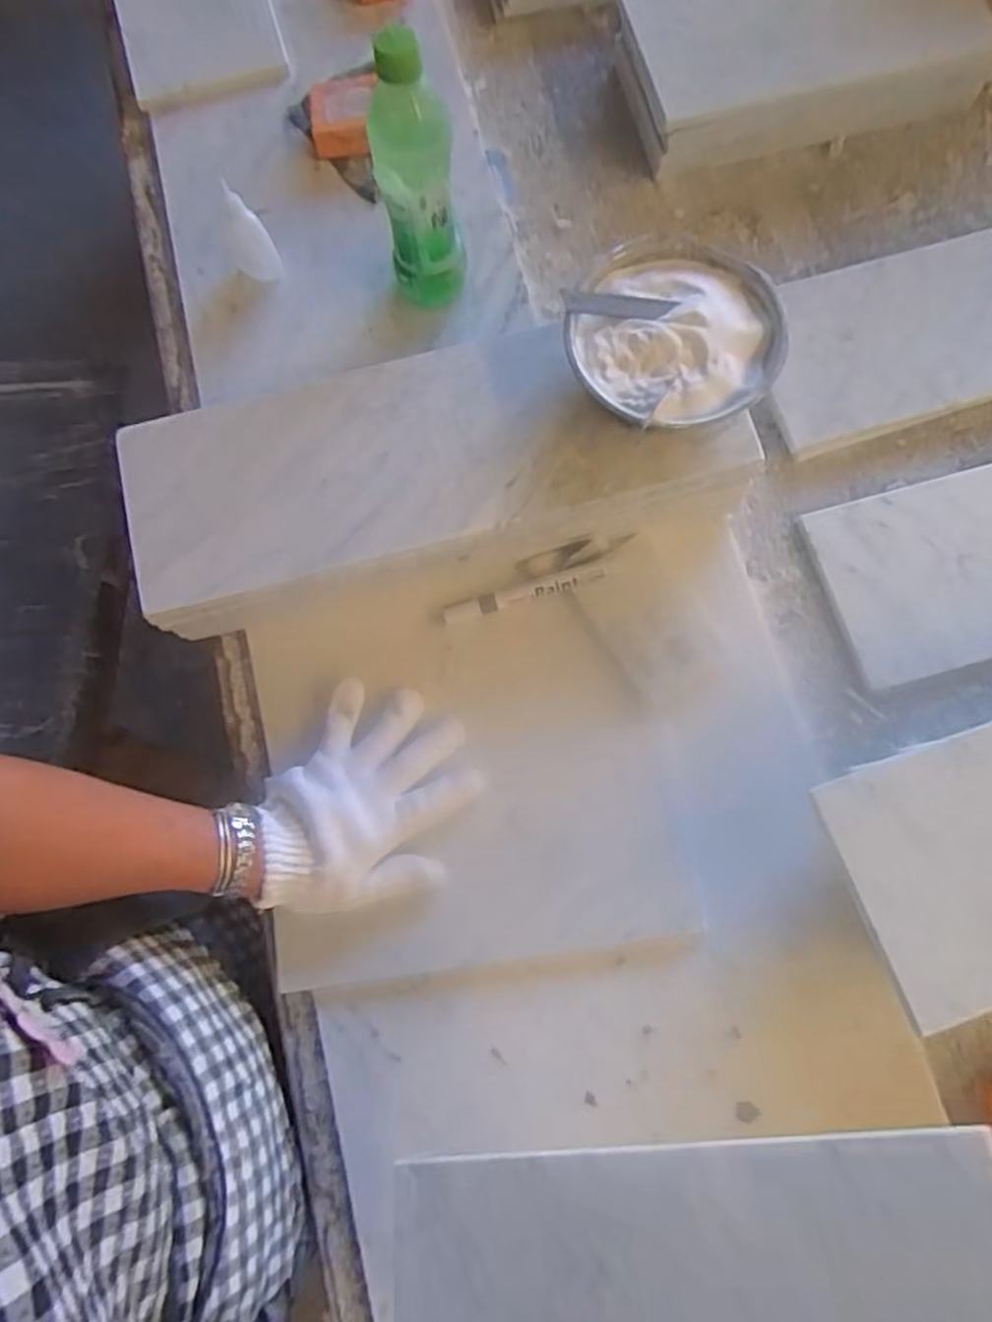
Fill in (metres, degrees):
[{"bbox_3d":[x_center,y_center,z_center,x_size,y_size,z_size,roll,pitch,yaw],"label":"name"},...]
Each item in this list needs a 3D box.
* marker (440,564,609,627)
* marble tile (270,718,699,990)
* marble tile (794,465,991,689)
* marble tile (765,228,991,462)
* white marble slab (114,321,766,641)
[{"bbox_3d":[0.022,-0.052,0.584,0.127,0.014,0.014,-14,78,-1],"label":"marker"},{"bbox_3d":[-0.012,0.140,0.545,0.294,0.023,0.149,-9,78,0],"label":"marble tile"},{"bbox_3d":[0.406,-0.085,0.598,0.292,0.021,0.148,-15,78,-2],"label":"marble tile"},{"bbox_3d":[0.362,-0.280,0.630,0.282,0.024,0.149,-17,78,-2],"label":"marble tile"},{"bbox_3d":[-0.048,-0.149,0.589,0.445,0.082,0.179,-15,78,-2],"label":"white marble slab"}]

